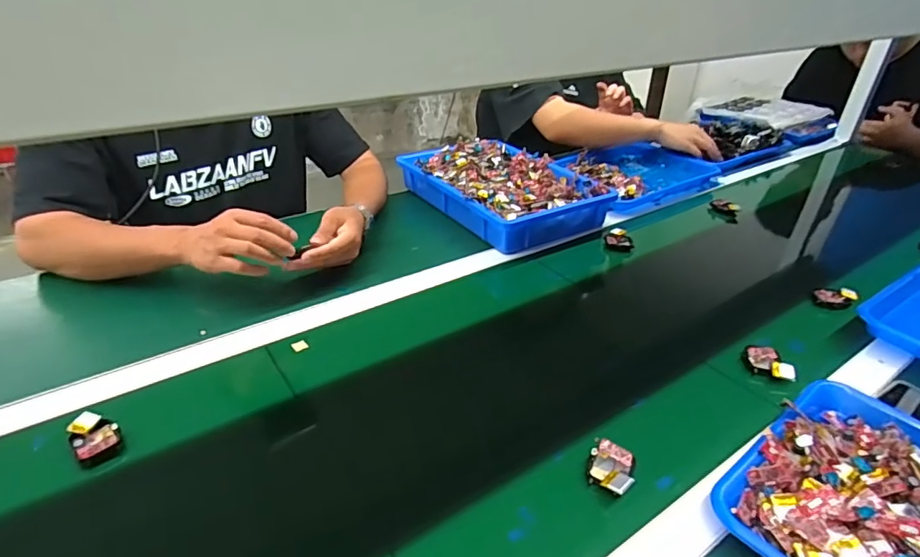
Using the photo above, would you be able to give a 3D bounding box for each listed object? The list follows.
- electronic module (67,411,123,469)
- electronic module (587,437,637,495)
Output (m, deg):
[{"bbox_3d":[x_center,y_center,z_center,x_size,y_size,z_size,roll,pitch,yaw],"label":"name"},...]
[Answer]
[{"bbox_3d":[-0.343,0.149,0.480,0.052,0.020,0.036,31,42,35],"label":"electronic module"},{"bbox_3d":[0.136,0.172,0.460,0.040,0.021,0.053,18,36,21],"label":"electronic module"}]

